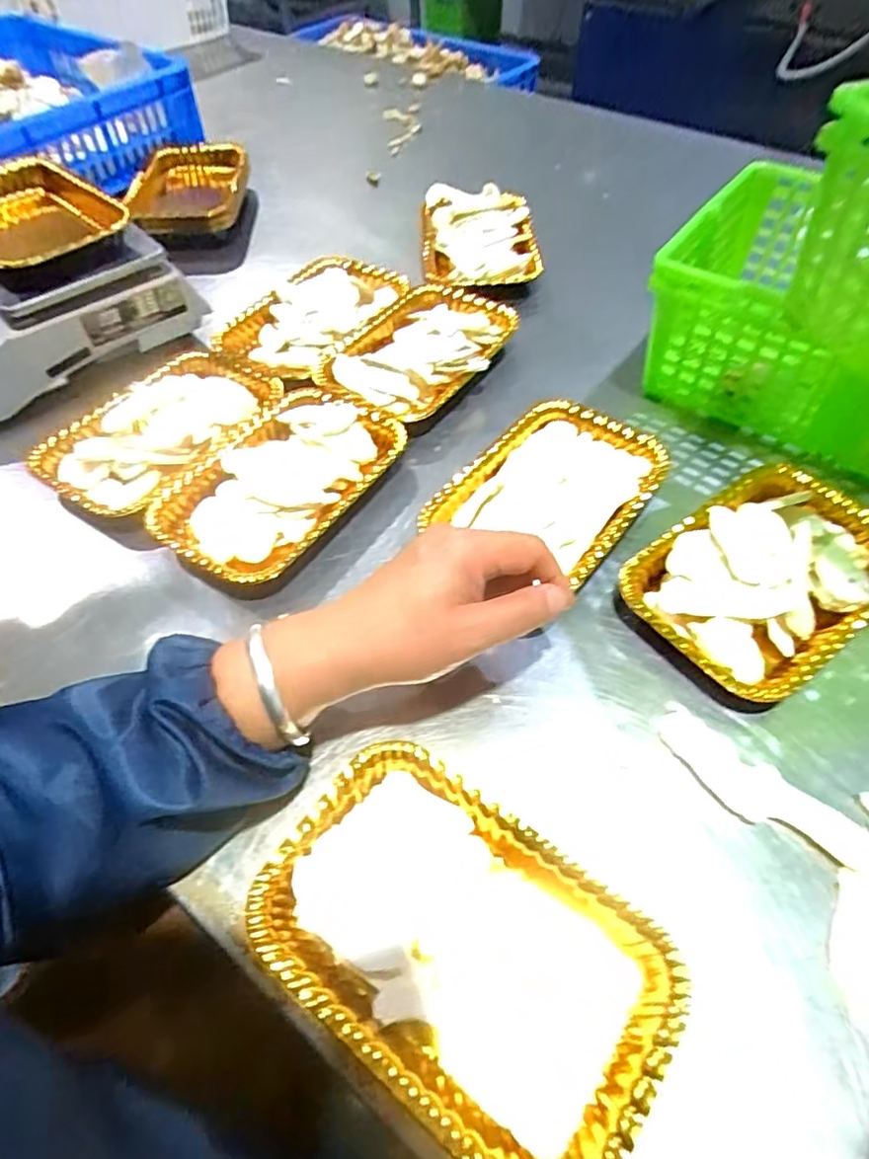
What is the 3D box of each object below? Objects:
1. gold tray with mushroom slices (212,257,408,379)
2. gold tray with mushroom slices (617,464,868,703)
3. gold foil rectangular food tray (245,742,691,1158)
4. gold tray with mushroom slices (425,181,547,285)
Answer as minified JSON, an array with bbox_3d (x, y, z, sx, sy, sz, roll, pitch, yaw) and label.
[{"bbox_3d":[-0.112,-0.252,0.593,0.113,0.034,0.187,27,59,18],"label":"gold tray with mushroom slices"},{"bbox_3d":[0.223,-0.008,0.411,0.190,0.031,0.121,-33,61,-21],"label":"gold tray with mushroom slices"},{"bbox_3d":[0.010,0.173,0.290,0.186,0.022,0.122,33,61,21],"label":"gold foil rectangular food tray"},{"bbox_3d":[0.048,-0.380,0.688,0.123,0.030,0.202,-2,55,1],"label":"gold tray with mushroom slices"}]

